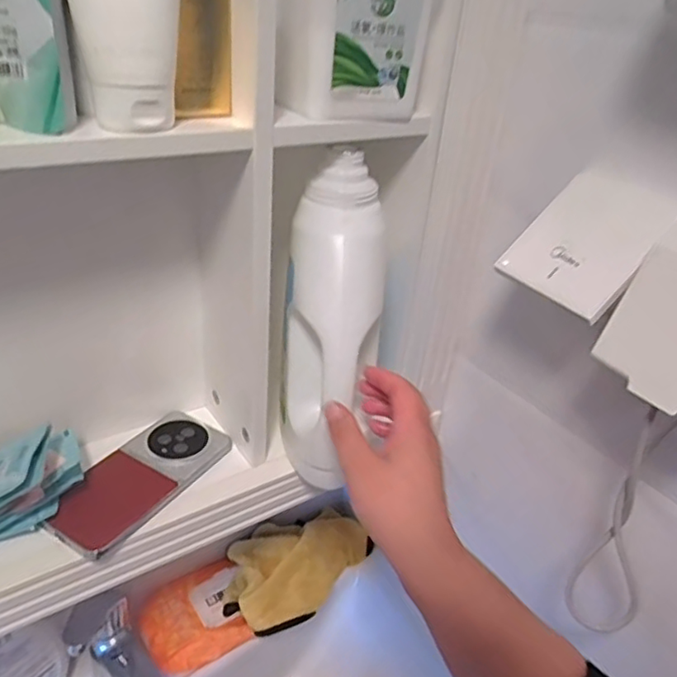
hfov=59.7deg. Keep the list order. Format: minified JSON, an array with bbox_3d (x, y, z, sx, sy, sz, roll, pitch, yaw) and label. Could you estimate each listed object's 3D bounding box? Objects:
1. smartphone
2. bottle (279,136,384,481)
[{"bbox_3d":[-0.174,0.120,0.522,0.079,0.010,0.163,21,35,24],"label":"smartphone"},{"bbox_3d":[-0.007,-0.011,0.499,0.081,0.276,0.066,10,13,7],"label":"bottle"}]

